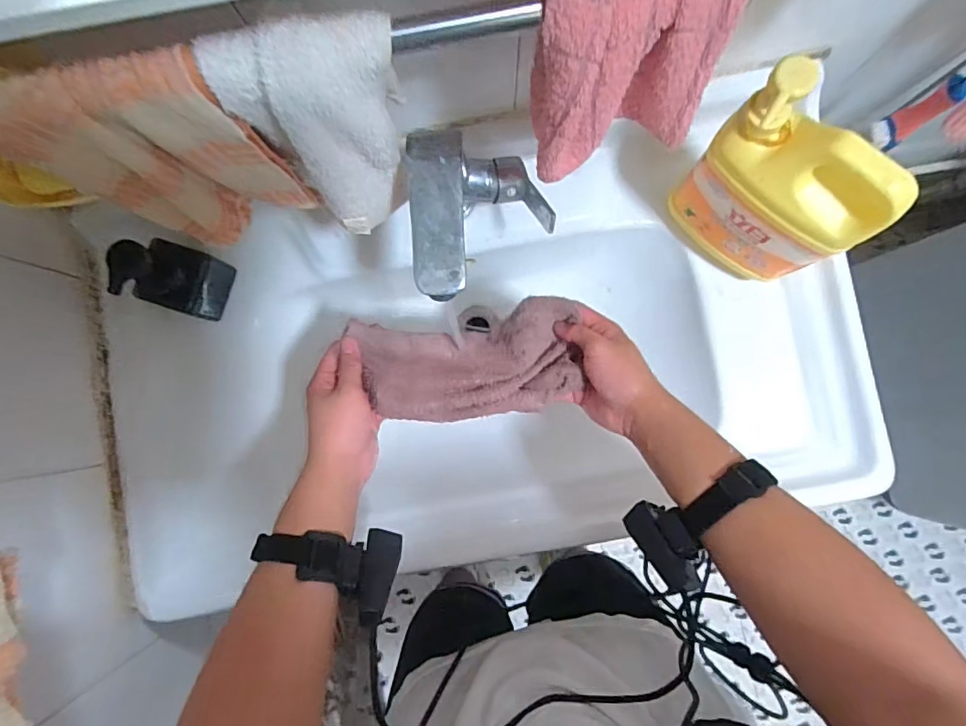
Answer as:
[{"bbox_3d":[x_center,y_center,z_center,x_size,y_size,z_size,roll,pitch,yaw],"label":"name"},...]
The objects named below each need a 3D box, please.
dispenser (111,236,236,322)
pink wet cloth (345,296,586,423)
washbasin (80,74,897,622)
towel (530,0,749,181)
[{"bbox_3d":[-0.322,-0.090,0.543,0.051,0.134,0.069,17,84,4],"label":"dispenser"},{"bbox_3d":[-0.015,0.000,0.499,0.198,0.038,0.102,-6,83,0],"label":"pink wet cloth"},{"bbox_3d":[0.000,0.003,0.629,0.798,0.152,0.408,-10,83,1],"label":"washbasin"},{"bbox_3d":[0.093,-0.188,0.342,0.121,0.145,0.045,-15,83,1],"label":"towel"}]

